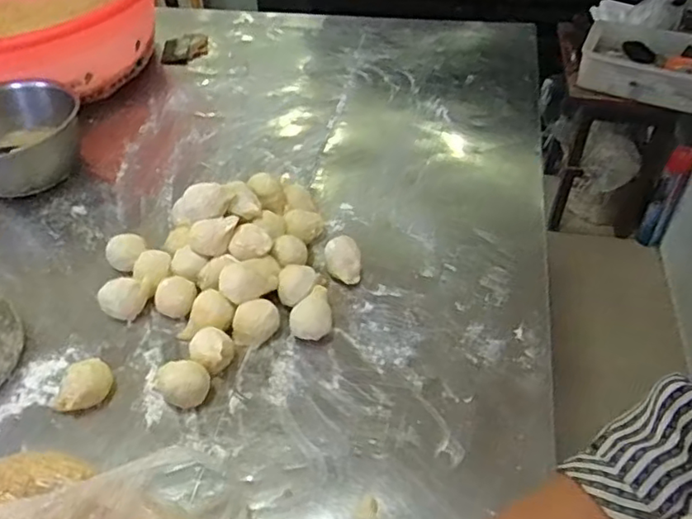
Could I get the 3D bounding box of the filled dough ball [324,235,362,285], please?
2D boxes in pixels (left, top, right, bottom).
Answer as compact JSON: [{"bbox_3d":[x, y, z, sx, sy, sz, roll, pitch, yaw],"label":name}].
[{"bbox_3d":[-0.004,0.001,0.632,0.037,0.040,0.040,-1,46,1],"label":"filled dough ball"}]

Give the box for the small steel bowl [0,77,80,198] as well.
[{"bbox_3d":[-0.414,-0.145,0.756,0.166,0.091,0.135,-26,51,-21],"label":"small steel bowl"}]

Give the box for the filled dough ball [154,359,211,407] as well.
[{"bbox_3d":[-0.148,0.112,0.548,0.042,0.031,0.051,-26,51,-21],"label":"filled dough ball"}]

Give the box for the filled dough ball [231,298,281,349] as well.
[{"bbox_3d":[-0.089,0.063,0.593,0.047,0.032,0.035,-20,48,-16],"label":"filled dough ball"}]

